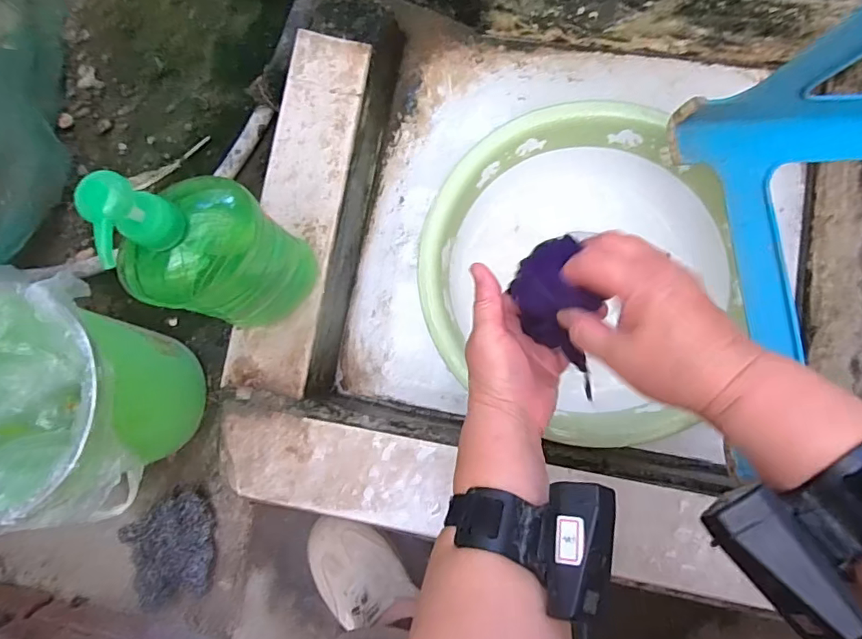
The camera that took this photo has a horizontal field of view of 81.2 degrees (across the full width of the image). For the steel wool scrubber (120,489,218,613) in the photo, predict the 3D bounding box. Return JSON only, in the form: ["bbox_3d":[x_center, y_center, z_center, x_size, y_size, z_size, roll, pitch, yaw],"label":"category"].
[{"bbox_3d":[-0.312,0.280,0.613,0.097,0.036,0.127,-15,84,2],"label":"steel wool scrubber"}]

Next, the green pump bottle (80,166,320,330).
[{"bbox_3d":[-0.184,-0.055,0.429,0.079,0.276,0.112,34,87,6],"label":"green pump bottle"}]

